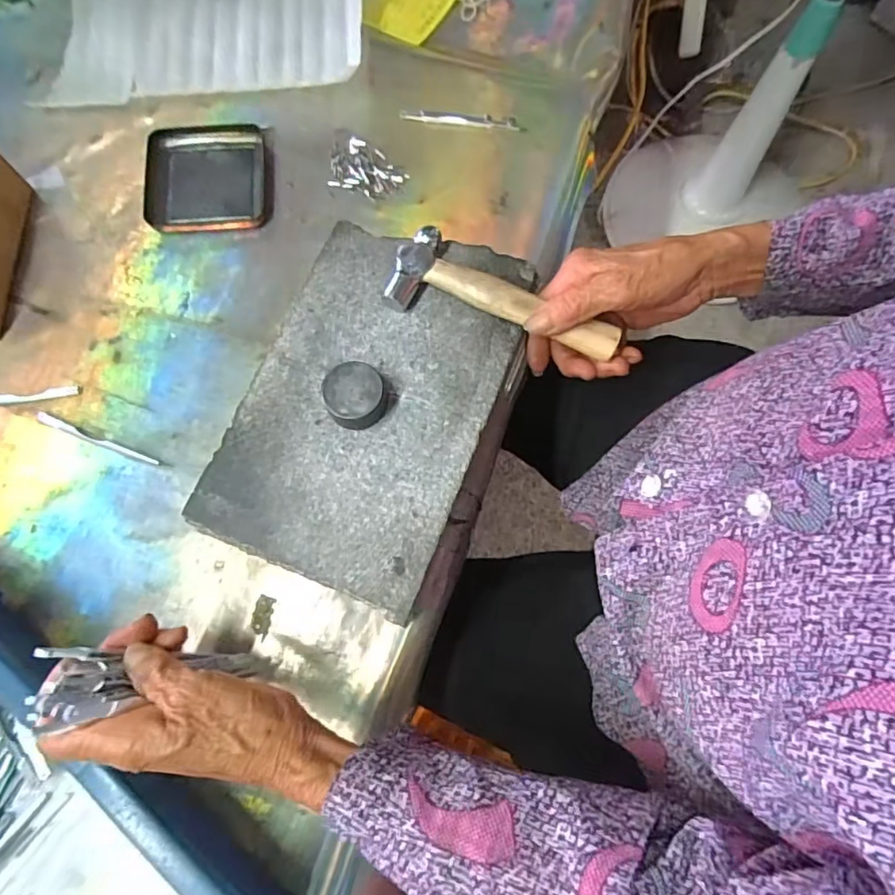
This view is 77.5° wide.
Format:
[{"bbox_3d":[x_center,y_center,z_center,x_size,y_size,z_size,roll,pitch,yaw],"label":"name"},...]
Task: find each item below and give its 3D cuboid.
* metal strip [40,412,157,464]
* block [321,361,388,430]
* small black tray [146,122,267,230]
[{"bbox_3d":[-0.259,-0.006,0.409,0.103,0.004,0.008,21,76,7],"label":"metal strip"},{"bbox_3d":[-0.058,-0.032,0.348,0.037,0.023,0.037,-1,73,2],"label":"block"},{"bbox_3d":[-0.204,-0.228,0.472,0.098,0.011,0.102,-4,73,1],"label":"small black tray"}]

